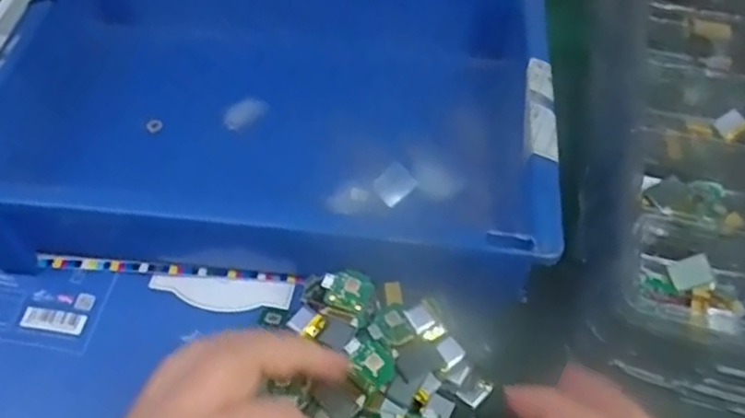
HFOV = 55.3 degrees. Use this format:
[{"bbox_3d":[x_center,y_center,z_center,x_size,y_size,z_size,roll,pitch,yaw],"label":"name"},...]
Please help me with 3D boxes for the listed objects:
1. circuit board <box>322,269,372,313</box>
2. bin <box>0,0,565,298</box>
[{"bbox_3d":[-0.013,0.041,0.357,0.025,0.009,0.020,25,58,14],"label":"circuit board"},{"bbox_3d":[-0.054,-0.066,0.417,0.303,0.066,0.231,6,55,2],"label":"bin"}]

